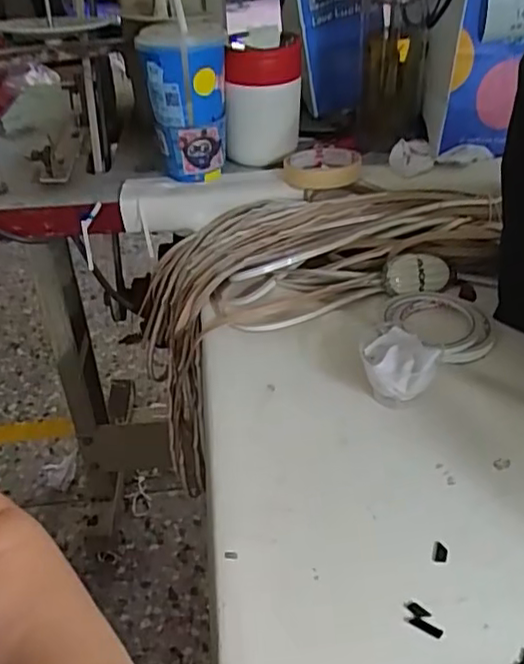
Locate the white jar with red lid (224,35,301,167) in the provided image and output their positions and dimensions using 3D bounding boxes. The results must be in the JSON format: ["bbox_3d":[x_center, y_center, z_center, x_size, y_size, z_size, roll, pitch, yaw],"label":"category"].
[{"bbox_3d":[-0.001,-0.250,0.706,0.082,0.142,0.086,-3,38,2],"label":"white jar with red lid"}]

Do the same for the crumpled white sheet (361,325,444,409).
[{"bbox_3d":[0.107,0.027,0.514,0.052,0.052,0.061,-5,38,0],"label":"crumpled white sheet"}]

